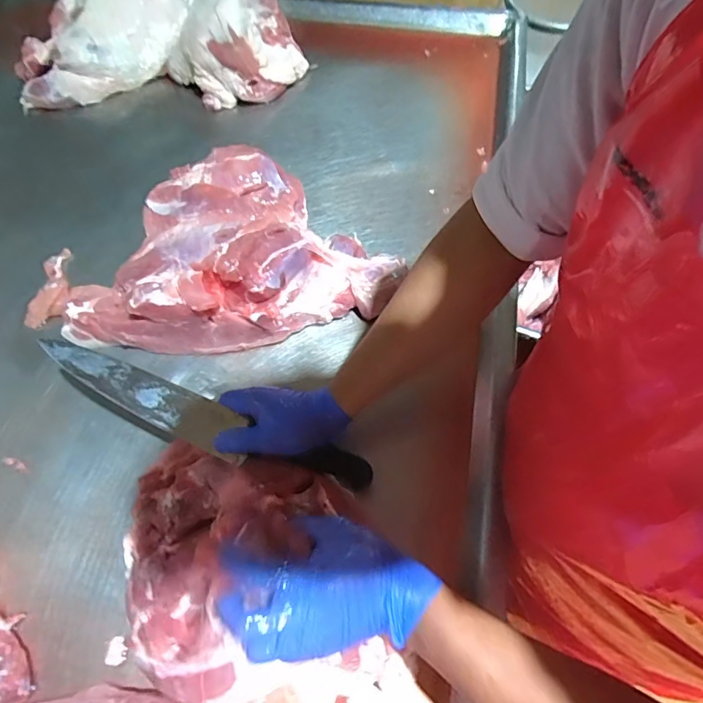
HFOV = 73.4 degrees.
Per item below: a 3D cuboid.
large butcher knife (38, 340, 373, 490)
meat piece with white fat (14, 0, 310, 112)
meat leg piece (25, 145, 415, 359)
[{"bbox_3d":[-0.150,0.071,0.482,0.351,0.014,0.049,21,64,1],"label":"large butcher knife"},{"bbox_3d":[-0.330,-0.596,0.851,0.483,0.120,0.328,0,62,0],"label":"meat piece with white fat"},{"bbox_3d":[-0.186,-0.144,0.624,0.476,0.096,0.286,-11,62,-6],"label":"meat leg piece"}]

